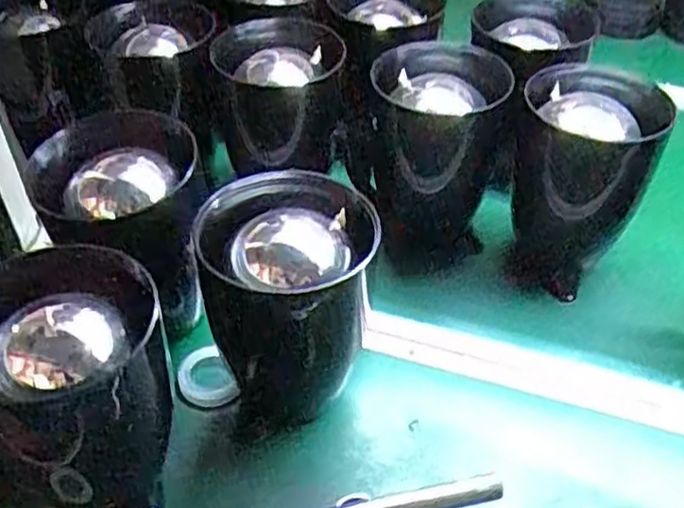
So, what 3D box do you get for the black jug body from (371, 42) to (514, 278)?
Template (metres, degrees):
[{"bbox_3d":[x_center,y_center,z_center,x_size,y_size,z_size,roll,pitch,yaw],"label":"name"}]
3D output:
[{"bbox_3d":[0.087,-0.089,0.737,0.129,0.212,0.125,5,43,5],"label":"black jug body"}]

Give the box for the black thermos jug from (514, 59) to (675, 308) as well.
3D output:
[{"bbox_3d":[0.233,-0.076,0.701,0.129,0.183,0.138,20,46,19],"label":"black thermos jug"}]

